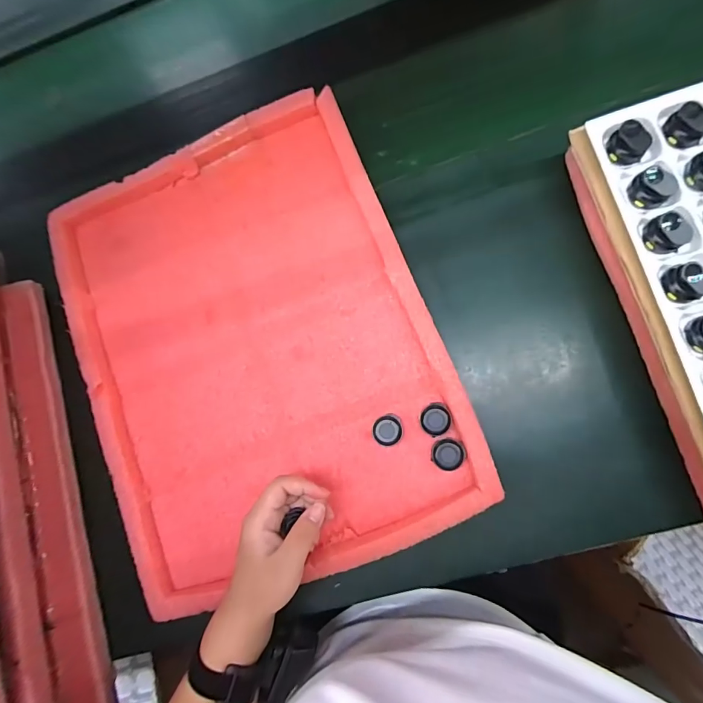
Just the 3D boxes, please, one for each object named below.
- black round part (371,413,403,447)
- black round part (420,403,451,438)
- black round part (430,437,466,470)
[{"bbox_3d":[0.036,0.077,0.387,0.028,0.016,0.029,-2,80,9],"label":"black round part"},{"bbox_3d":[0.080,0.064,0.379,0.029,0.008,0.028,-2,80,9],"label":"black round part"},{"bbox_3d":[0.091,0.097,0.374,0.029,0.007,0.029,-2,80,9],"label":"black round part"}]

